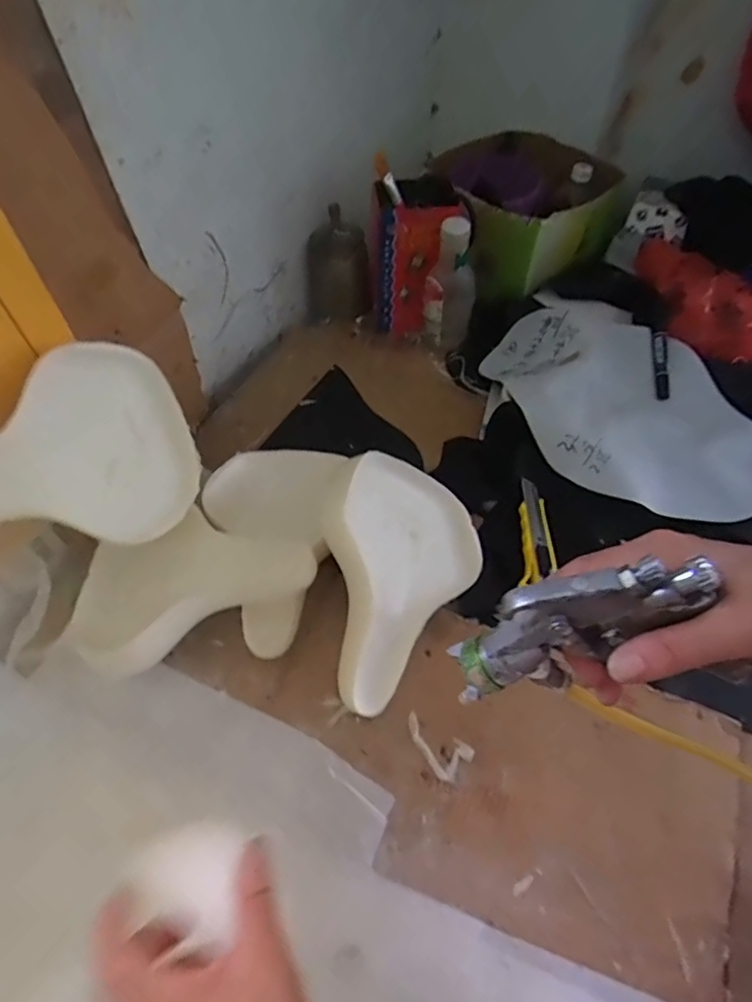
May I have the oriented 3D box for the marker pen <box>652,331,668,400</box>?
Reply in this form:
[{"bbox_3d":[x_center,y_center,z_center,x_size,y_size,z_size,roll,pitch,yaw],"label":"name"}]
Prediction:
[{"bbox_3d":[0.396,-0.187,0.833,0.017,0.017,0.102,3,78,1],"label":"marker pen"}]

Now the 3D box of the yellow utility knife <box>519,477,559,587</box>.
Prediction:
[{"bbox_3d":[0.187,0.036,0.701,0.036,0.025,0.146,7,52,4],"label":"yellow utility knife"}]

